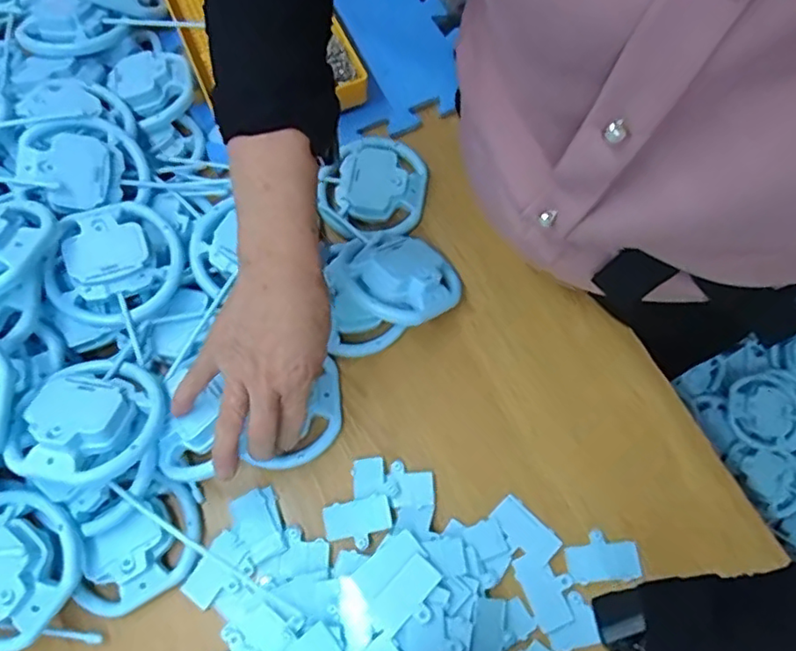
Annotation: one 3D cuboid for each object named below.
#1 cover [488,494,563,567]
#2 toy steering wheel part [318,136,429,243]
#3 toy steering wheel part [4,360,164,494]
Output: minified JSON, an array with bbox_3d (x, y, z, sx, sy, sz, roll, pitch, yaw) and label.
[{"bbox_3d":[0.095,0.152,0.462,0.052,0.004,0.027,42,75,16],"label":"cover"},{"bbox_3d":[-0.021,-0.126,0.569,0.090,0.032,0.096,-1,68,1],"label":"toy steering wheel part"},{"bbox_3d":[-0.220,0.066,0.435,0.098,0.049,0.094,-1,68,1],"label":"toy steering wheel part"}]

